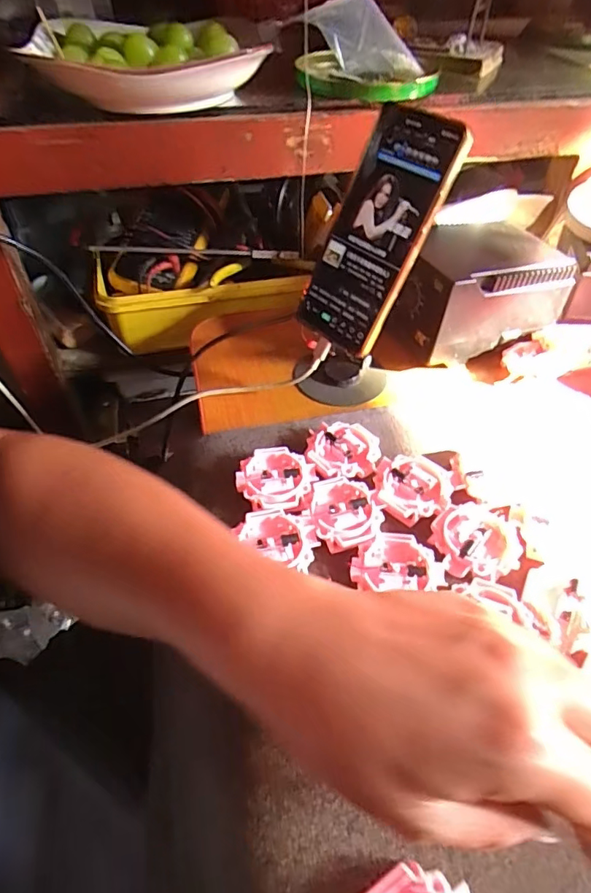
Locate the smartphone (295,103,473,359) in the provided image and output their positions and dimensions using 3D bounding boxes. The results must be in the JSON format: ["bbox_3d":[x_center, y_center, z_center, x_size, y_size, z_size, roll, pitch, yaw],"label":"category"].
[{"bbox_3d":[0.055,-0.154,0.373,0.015,0.161,0.076,-4,38,-47],"label":"smartphone"}]

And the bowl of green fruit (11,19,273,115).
[{"bbox_3d":[-0.115,-0.302,0.409,0.181,0.038,0.184,0,47,0],"label":"bowl of green fruit"}]

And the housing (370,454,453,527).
[{"bbox_3d":[0.082,0.031,0.359,0.050,0.017,0.055,0,47,0],"label":"housing"}]

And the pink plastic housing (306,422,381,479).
[{"bbox_3d":[0.035,0.007,0.382,0.052,0.020,0.051,3,47,3],"label":"pink plastic housing"}]

